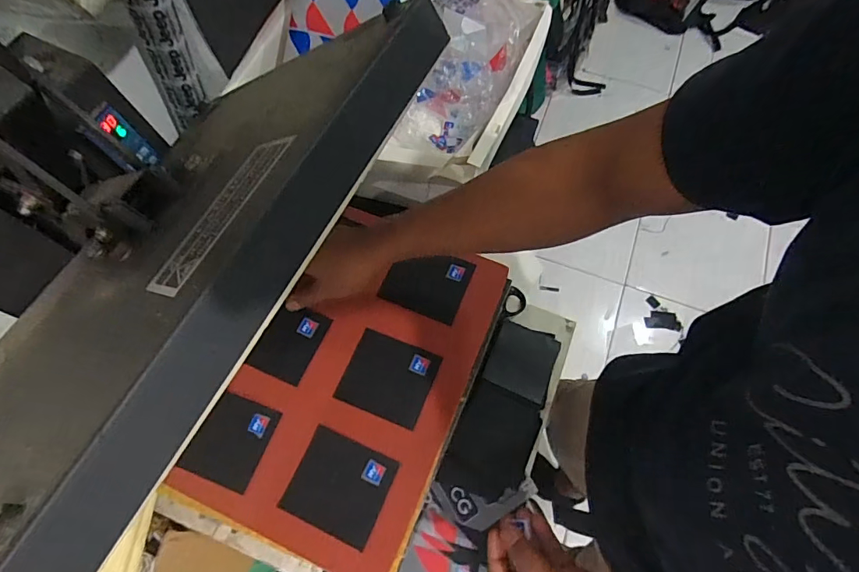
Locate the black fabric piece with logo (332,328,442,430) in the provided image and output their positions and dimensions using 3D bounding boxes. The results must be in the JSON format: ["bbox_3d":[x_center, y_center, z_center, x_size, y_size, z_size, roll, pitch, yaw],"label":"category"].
[{"bbox_3d":[-0.047,0.104,0.527,0.097,0.004,0.088,21,70,7],"label":"black fabric piece with logo"}]

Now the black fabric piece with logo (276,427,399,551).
[{"bbox_3d":[-0.094,0.208,0.480,0.097,0.004,0.089,21,66,11],"label":"black fabric piece with logo"}]

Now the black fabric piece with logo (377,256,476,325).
[{"bbox_3d":[-0.003,-0.005,0.575,0.097,0.010,0.082,20,72,10],"label":"black fabric piece with logo"}]

